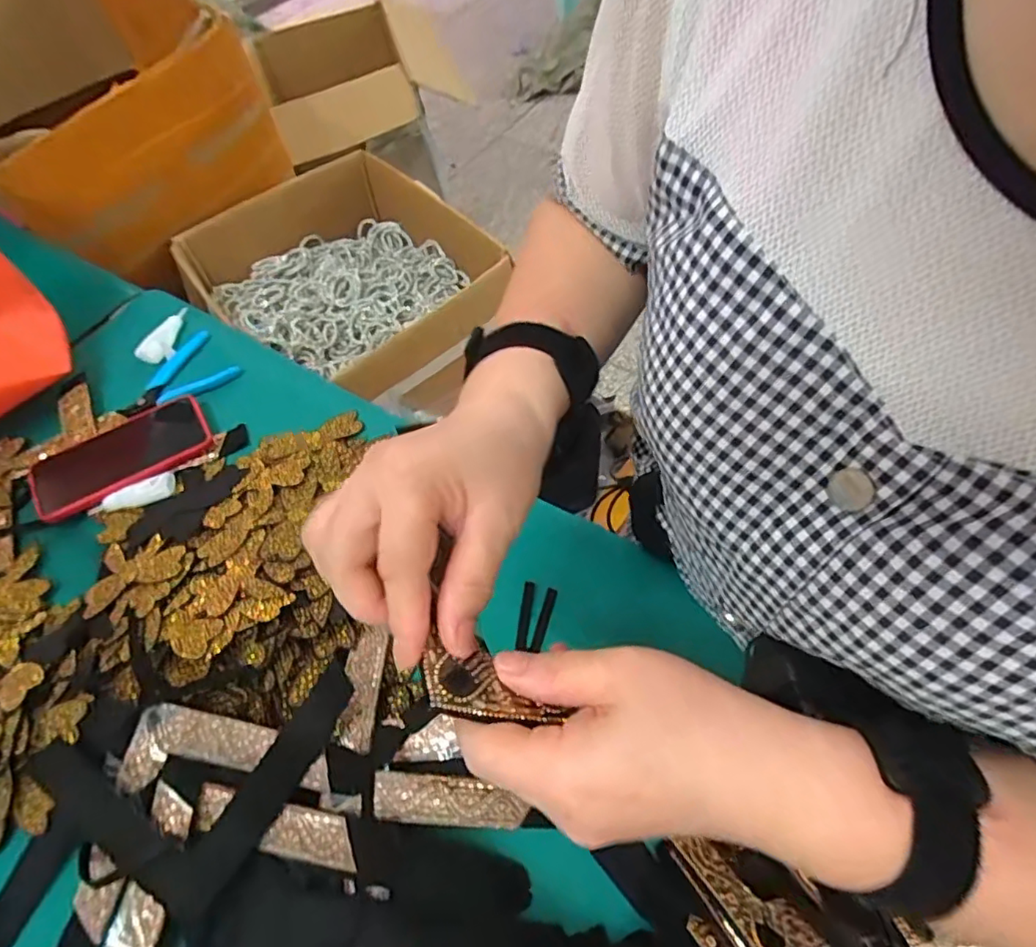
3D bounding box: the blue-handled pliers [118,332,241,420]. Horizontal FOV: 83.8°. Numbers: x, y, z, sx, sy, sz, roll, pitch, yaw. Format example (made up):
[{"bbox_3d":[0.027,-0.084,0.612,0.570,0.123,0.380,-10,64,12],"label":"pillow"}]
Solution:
[{"bbox_3d":[-0.378,-0.101,0.636,0.122,0.025,0.076,-36,63,-17],"label":"blue-handled pliers"}]

